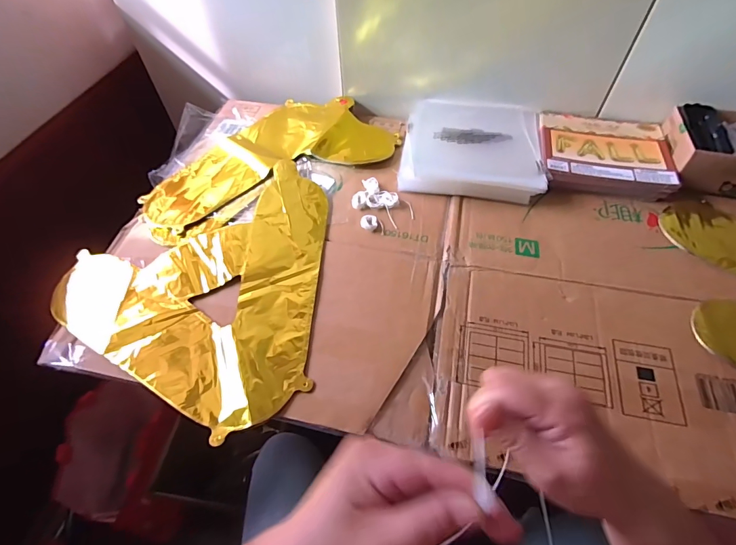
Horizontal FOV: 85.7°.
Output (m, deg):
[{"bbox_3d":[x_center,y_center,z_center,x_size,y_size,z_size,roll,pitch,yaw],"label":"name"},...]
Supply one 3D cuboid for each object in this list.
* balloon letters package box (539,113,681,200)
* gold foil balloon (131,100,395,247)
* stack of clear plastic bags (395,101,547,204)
[{"bbox_3d":[0.380,-0.193,0.650,0.199,0.034,0.184,8,55,7],"label":"balloon letters package box"},{"bbox_3d":[-0.170,-0.197,0.670,0.416,0.022,0.199,-28,59,-17],"label":"gold foil balloon"},{"bbox_3d":[0.174,-0.210,0.666,0.218,0.031,0.209,8,55,7],"label":"stack of clear plastic bags"}]

